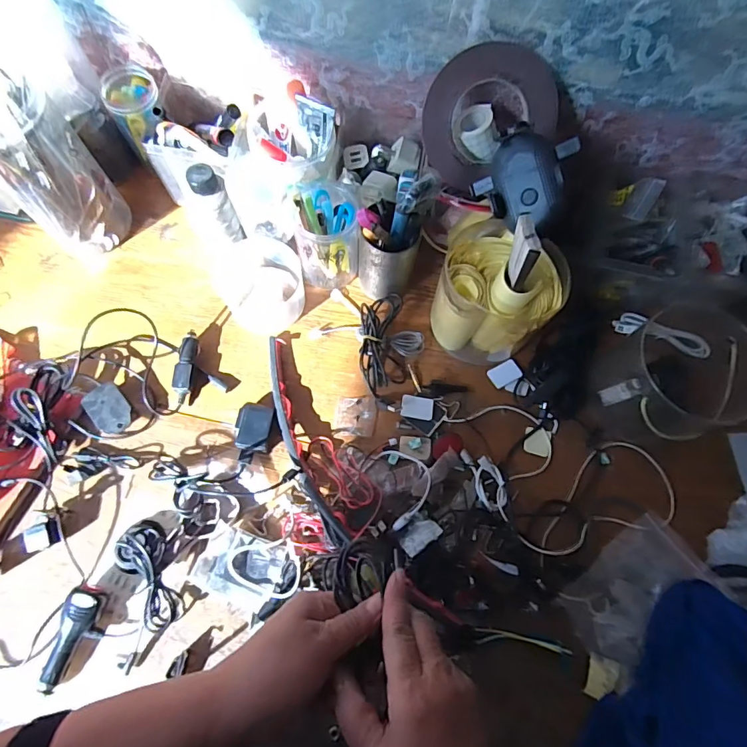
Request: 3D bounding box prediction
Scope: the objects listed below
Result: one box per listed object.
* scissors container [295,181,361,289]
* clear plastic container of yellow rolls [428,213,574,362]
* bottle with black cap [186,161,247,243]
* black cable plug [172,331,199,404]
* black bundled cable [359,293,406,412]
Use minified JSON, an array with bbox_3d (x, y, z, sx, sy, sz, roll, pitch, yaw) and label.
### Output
[{"bbox_3d":[-0.050,-0.160,0.548,0.067,0.127,0.072,1,69,-1],"label":"scissors container"},{"bbox_3d":[0.132,-0.087,0.535,0.118,0.113,0.135,-39,75,-15],"label":"clear plastic container of yellow rolls"},{"bbox_3d":[-0.179,-0.193,0.537,0.035,0.100,0.030,-26,73,-12],"label":"bottle with black cap"},{"bbox_3d":[-0.218,-0.009,0.541,0.020,0.021,0.083,6,69,1],"label":"black cable plug"},{"bbox_3d":[0.010,-0.026,0.552,0.052,0.033,0.140,-2,69,-2],"label":"black bundled cable"}]

